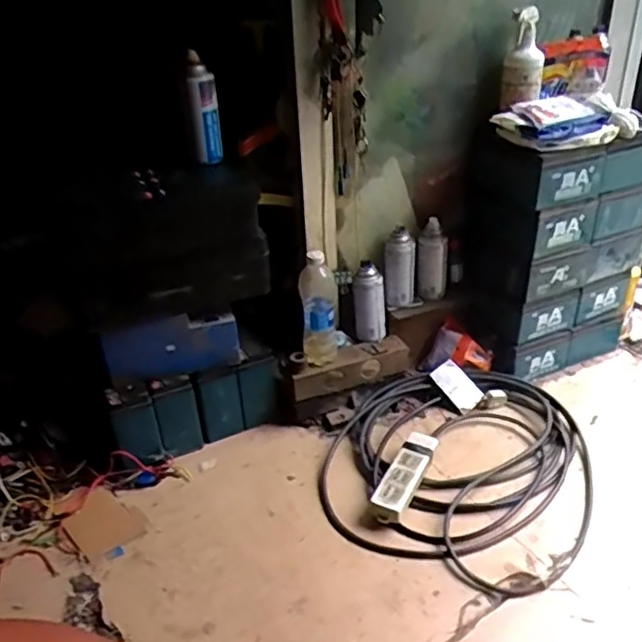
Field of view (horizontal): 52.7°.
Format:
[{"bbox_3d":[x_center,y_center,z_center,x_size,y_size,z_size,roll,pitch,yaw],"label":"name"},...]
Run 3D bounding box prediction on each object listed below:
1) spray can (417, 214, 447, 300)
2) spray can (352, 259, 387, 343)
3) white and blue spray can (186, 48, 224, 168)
[{"bbox_3d":[0.225,-0.119,1.311,0.059,0.152,0.055,3,33,10],"label":"spray can"},{"bbox_3d":[0.096,-0.034,1.274,0.065,0.152,0.066,1,33,6],"label":"spray can"},{"bbox_3d":[-0.201,-0.364,1.110,0.048,0.188,0.050,-7,5,-8],"label":"white and blue spray can"}]

